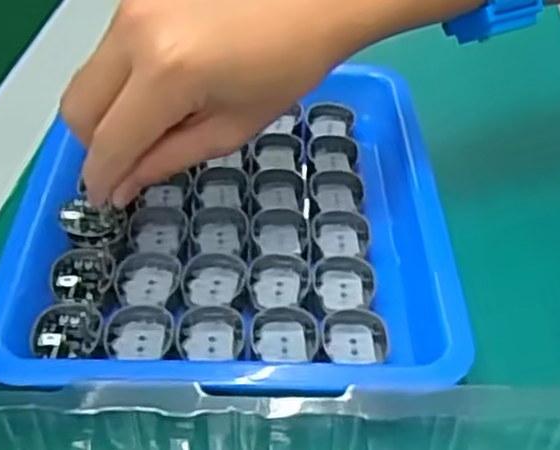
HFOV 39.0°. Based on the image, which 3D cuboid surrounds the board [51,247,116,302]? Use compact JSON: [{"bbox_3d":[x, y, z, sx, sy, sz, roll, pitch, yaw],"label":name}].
[{"bbox_3d":[-0.078,0.019,0.313,0.024,0.005,0.024,1,41,-1],"label":"board"}]

